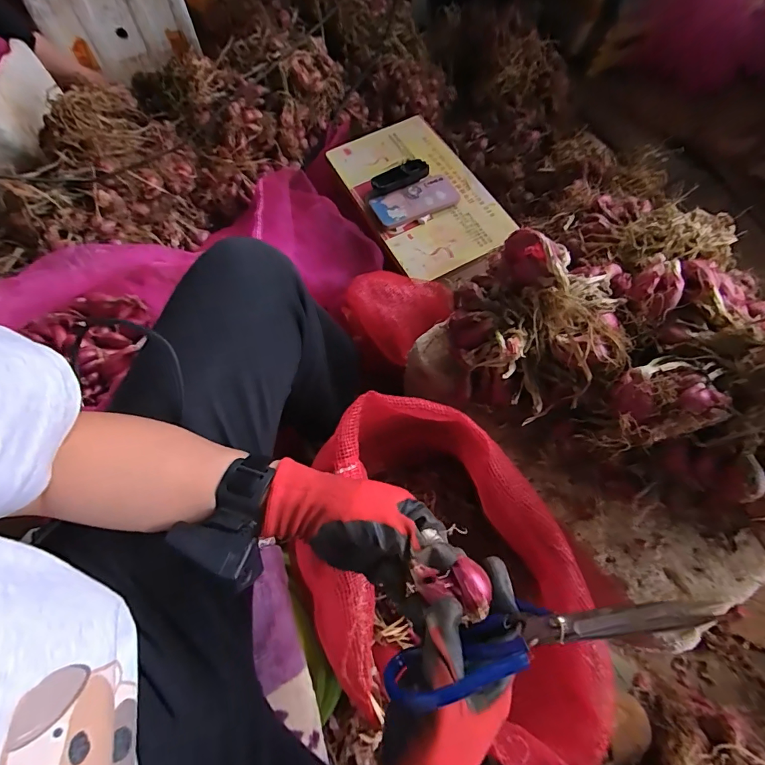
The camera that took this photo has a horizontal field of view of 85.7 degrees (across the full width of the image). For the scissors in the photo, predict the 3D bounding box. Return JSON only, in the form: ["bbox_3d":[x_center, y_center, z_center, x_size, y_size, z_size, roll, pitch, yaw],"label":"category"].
[{"bbox_3d":[0.092,0.162,0.260,0.199,0.061,0.021,-25,67,13],"label":"scissors"}]

